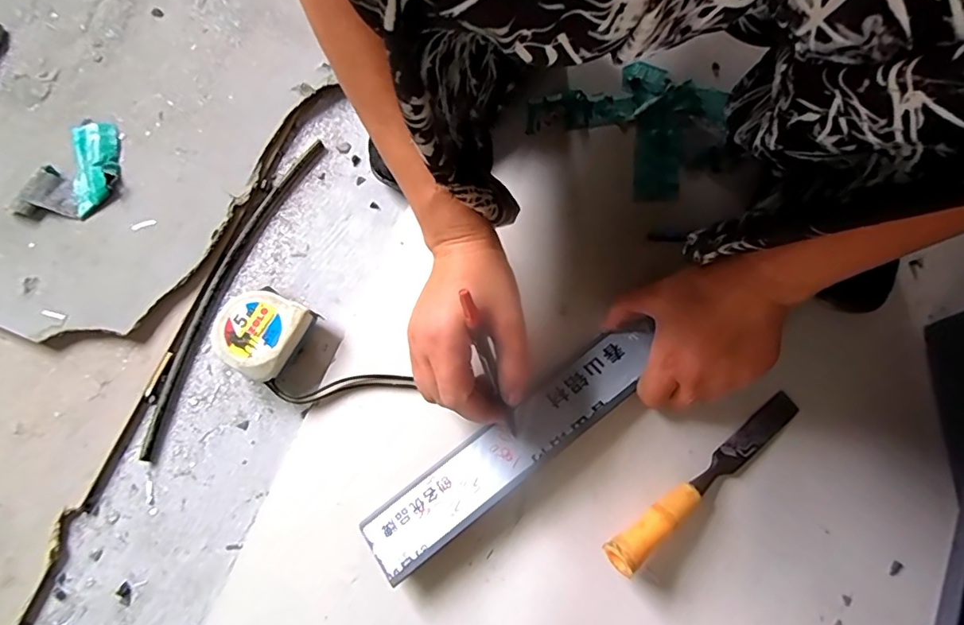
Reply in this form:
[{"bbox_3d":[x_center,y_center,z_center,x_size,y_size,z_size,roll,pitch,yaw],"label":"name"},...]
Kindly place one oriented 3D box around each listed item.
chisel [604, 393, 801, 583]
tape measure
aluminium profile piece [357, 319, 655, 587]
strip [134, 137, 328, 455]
[{"bbox_3d":[0.169,0.124,0.401,0.197,0.025,0.022,-31,74,-22],"label":"chisel"},{"bbox_3d":[-0.179,0.017,0.434,0.066,0.032,0.066,27,74,9],"label":"tape measure"},{"bbox_3d":[0.026,0.098,0.403,0.257,0.015,0.048,-37,75,-10],"label":"aluminium profile piece"},{"bbox_3d":[-0.221,-0.027,0.464,0.032,0.004,0.308,21,73,7],"label":"strip"}]

